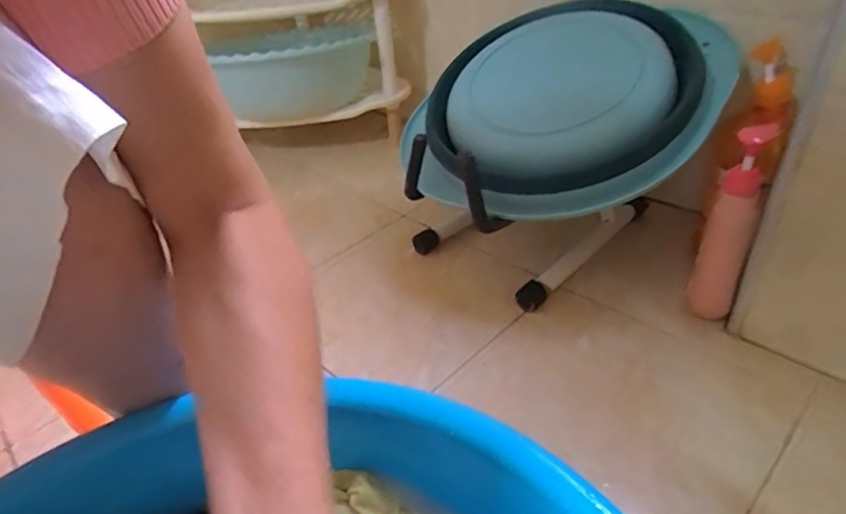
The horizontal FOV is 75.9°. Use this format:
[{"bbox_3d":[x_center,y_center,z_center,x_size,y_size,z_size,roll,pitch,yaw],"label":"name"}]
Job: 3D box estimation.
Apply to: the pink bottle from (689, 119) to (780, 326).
[{"bbox_3d":[0.348,-0.035,0.620,0.049,0.227,0.048,16,40,28],"label":"pink bottle"}]

